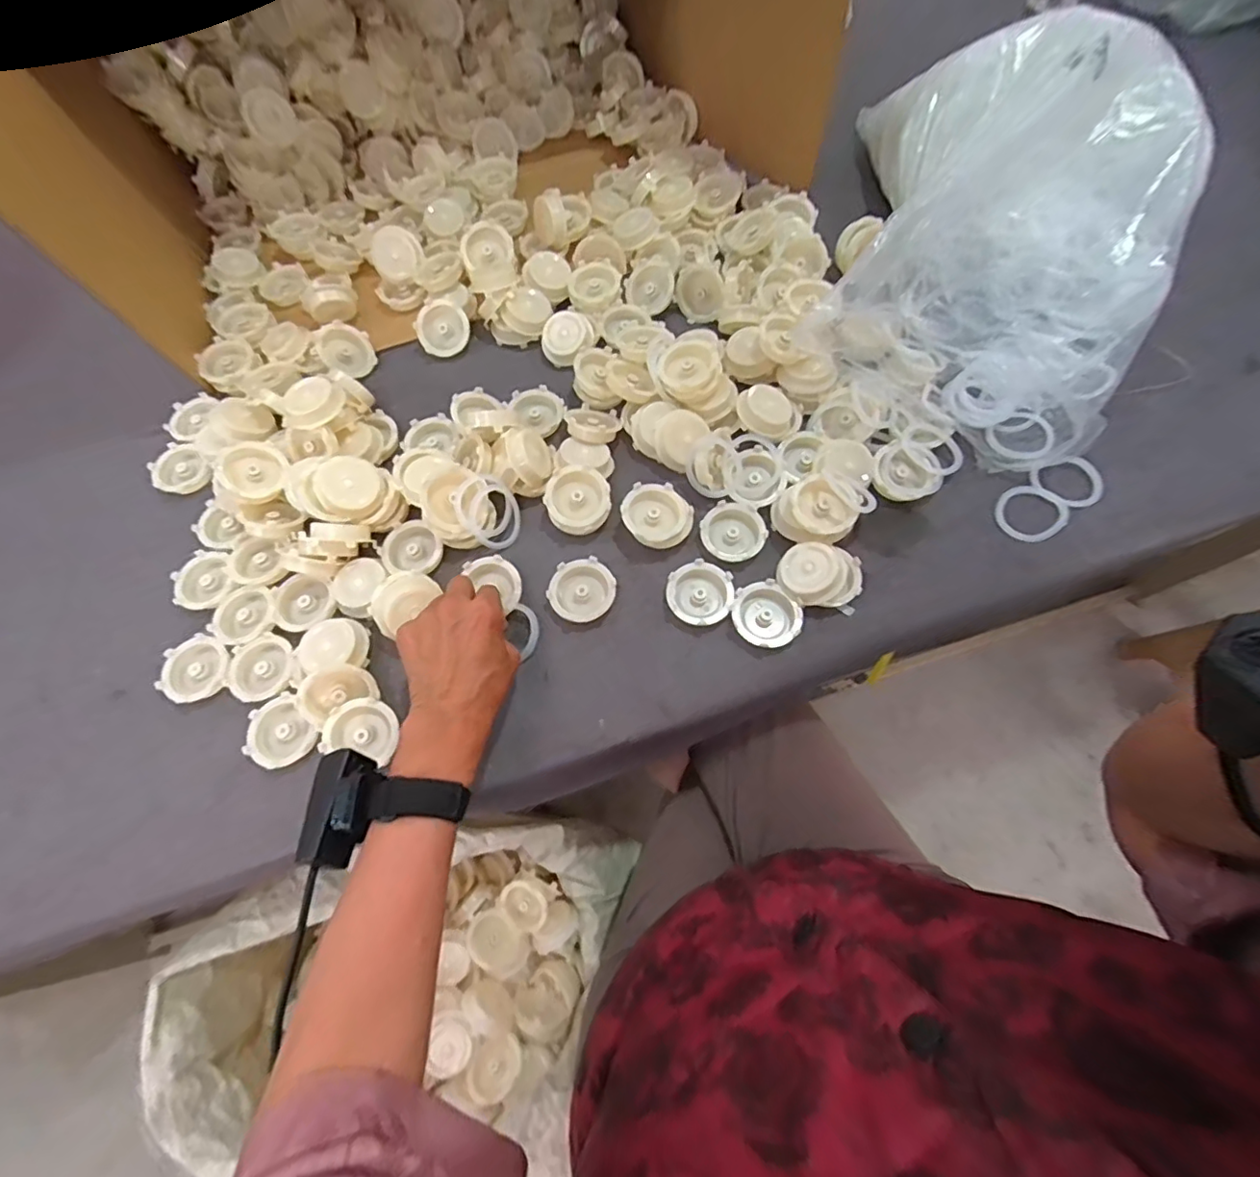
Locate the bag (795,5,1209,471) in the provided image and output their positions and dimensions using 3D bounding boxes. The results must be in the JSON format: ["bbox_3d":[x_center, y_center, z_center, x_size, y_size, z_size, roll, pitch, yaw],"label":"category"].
[{"bbox_3d":[0.371,-0.350,0.543,0.309,0.144,0.404,21,72,11],"label":"bag"}]

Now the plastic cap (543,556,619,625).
[{"bbox_3d":[-0.043,0.003,0.501,0.057,0.015,0.058,-1,69,3],"label":"plastic cap"}]

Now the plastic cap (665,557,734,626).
[{"bbox_3d":[0.062,0.004,0.495,0.058,0.015,0.059,-1,69,3],"label":"plastic cap"}]

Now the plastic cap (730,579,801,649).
[{"bbox_3d":[0.119,0.024,0.486,0.055,0.017,0.058,-1,69,3],"label":"plastic cap"}]

